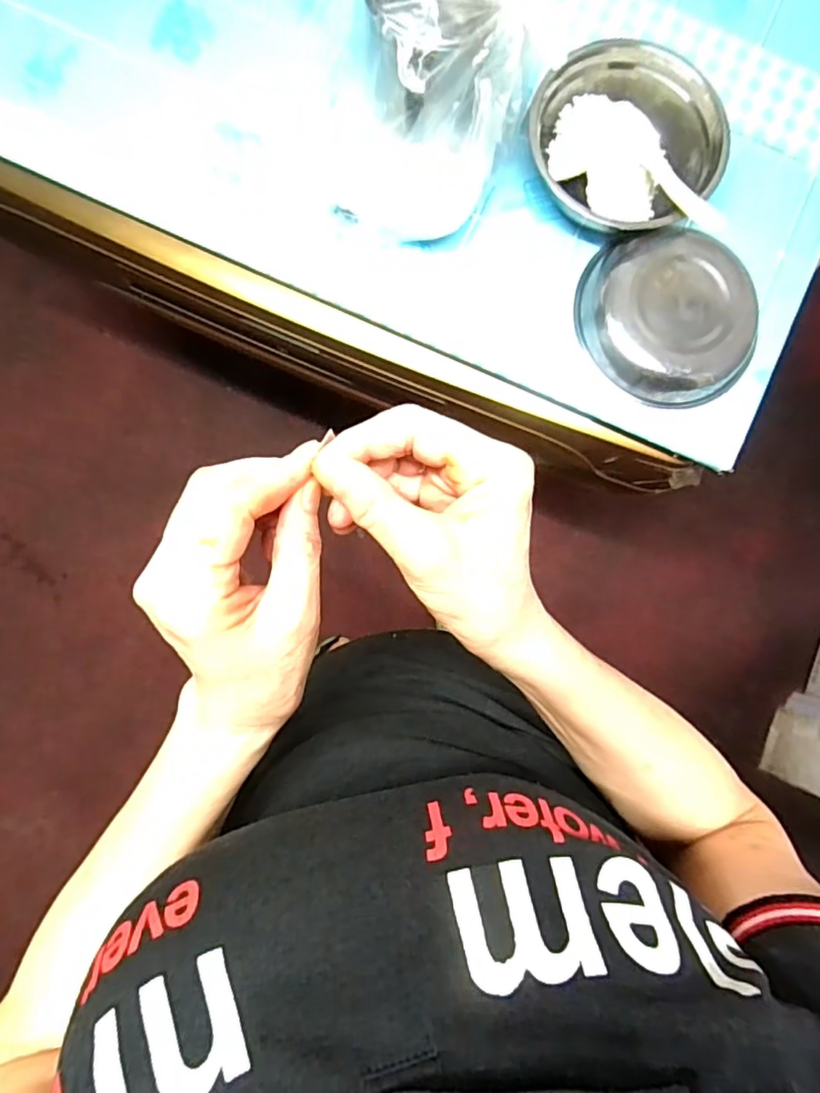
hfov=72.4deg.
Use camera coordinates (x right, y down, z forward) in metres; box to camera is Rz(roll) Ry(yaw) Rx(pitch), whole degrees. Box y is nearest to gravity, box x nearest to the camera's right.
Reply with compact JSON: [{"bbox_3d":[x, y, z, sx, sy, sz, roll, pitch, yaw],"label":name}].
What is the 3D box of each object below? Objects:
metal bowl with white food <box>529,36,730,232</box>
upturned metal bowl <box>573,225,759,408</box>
[{"bbox_3d":[0.210,-0.406,0.537,0.180,0.059,0.184,0,85,-3],"label":"metal bowl with white food"},{"bbox_3d":[0.257,-0.229,0.556,0.151,0.054,0.177,-42,88,-6],"label":"upturned metal bowl"}]

